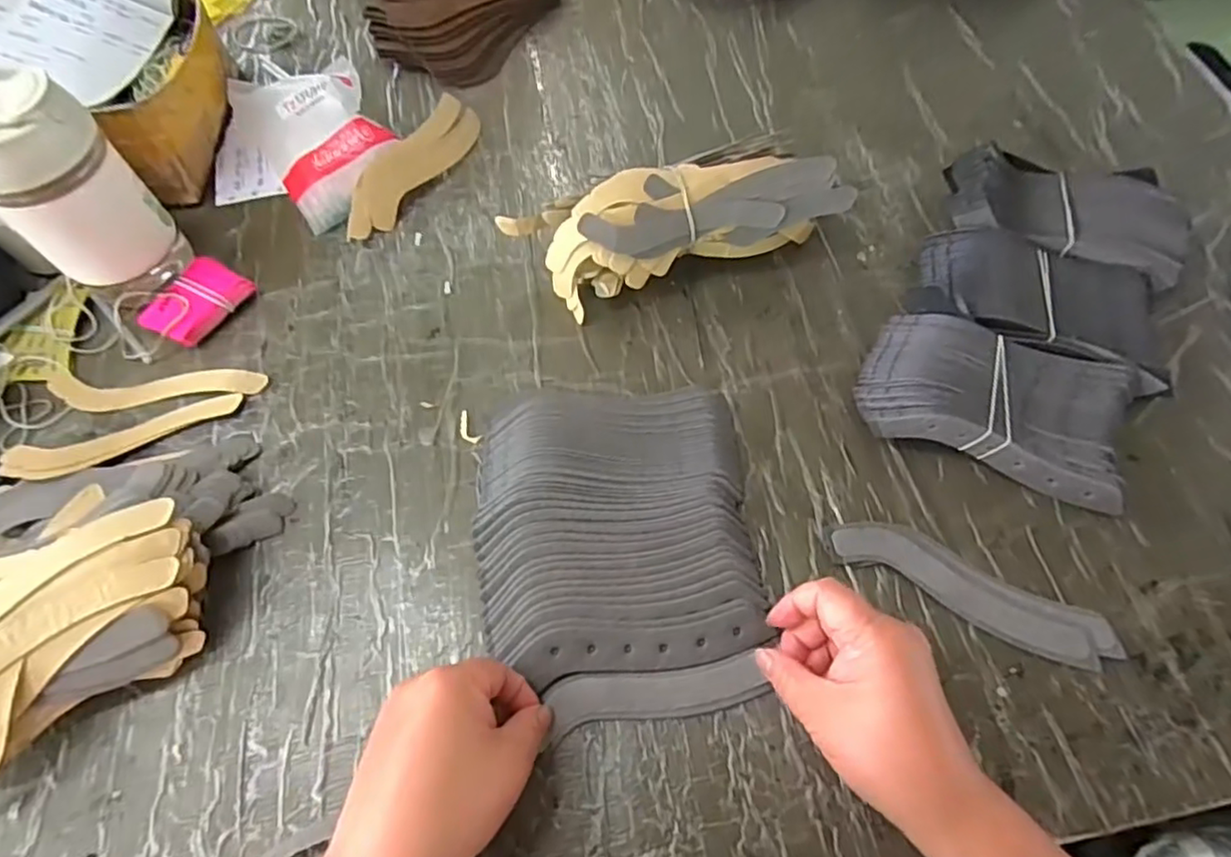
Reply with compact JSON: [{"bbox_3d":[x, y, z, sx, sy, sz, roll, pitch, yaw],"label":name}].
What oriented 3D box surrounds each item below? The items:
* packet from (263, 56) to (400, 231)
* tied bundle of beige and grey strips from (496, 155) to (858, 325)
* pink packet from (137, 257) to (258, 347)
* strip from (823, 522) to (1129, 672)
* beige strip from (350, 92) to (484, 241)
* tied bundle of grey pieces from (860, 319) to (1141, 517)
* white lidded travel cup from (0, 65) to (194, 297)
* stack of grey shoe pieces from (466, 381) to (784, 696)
[{"bbox_3d":[-0.255,-0.260,0.562,0.105,0.045,0.168,-29,66,-14],"label":"packet"},{"bbox_3d":[0.048,-0.158,0.493,0.254,0.076,0.077,-15,64,-7],"label":"tied bundle of beige and grey strips"},{"bbox_3d":[-0.322,-0.098,0.493,0.050,0.020,0.072,24,66,12],"label":"pink packet"},{"bbox_3d":[0.216,0.098,0.394,0.168,0.009,0.040,25,72,13],"label":"strip"},{"bbox_3d":[-0.178,-0.229,0.558,0.044,0.011,0.164,42,66,-22],"label":"beige strip"},{"bbox_3d":[0.260,-0.018,0.438,0.176,0.040,0.102,19,65,10],"label":"tied bundle of grey pieces"},{"bbox_3d":[-0.374,-0.159,0.445,0.070,0.155,0.077,42,70,19],"label":"white lidded travel cup"},{"bbox_3d":[0.001,0.053,0.404,0.169,0.027,0.184,-4,63,-2],"label":"stack of grey shoe pieces"}]

